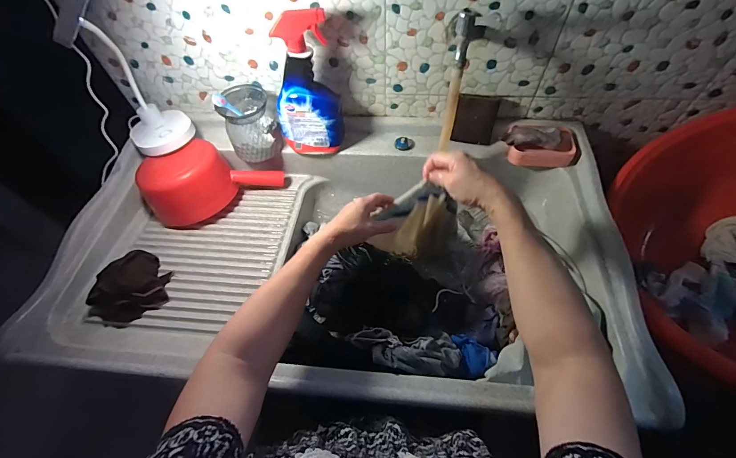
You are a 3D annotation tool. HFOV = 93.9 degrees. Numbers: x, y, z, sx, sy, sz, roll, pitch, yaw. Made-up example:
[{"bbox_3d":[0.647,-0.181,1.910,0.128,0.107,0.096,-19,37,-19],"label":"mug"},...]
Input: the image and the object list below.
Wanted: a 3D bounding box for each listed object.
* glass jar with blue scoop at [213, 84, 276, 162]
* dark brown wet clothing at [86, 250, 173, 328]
[{"bbox_3d":[-0.248,-0.220,0.724,0.097,0.116,0.103,-24,59,-12],"label":"glass jar with blue scoop"},{"bbox_3d":[-0.419,0.109,0.607,0.118,0.049,0.131,27,63,20],"label":"dark brown wet clothing"}]

